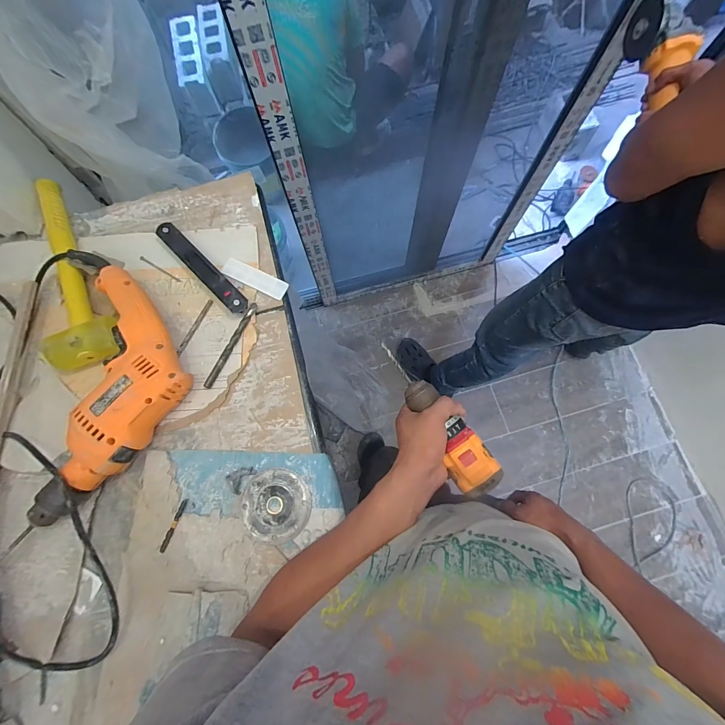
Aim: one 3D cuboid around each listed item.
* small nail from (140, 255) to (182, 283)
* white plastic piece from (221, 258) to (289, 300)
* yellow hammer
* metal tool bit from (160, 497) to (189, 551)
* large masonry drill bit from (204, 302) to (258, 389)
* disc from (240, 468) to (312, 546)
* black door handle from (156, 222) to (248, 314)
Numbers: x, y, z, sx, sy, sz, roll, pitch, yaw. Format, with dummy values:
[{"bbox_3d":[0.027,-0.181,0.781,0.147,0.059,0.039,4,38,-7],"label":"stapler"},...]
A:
[{"bbox_3d":[-0.295,-0.136,0.494,0.072,0.006,0.005,31,79,8],"label":"small nail"},{"bbox_3d":[-0.156,-0.122,0.491,0.096,0.009,0.029,24,78,7],"label":"white plastic piece"},{"bbox_3d":[-0.420,-0.123,0.467,0.093,0.049,0.307,-30,77,-6],"label":"yellow hammer"},{"bbox_3d":[-0.226,0.195,0.406,0.007,0.004,0.061,19,77,6],"label":"metal tool bit"},{"bbox_3d":[-0.180,-0.026,0.463,0.011,0.009,0.130,24,78,7],"label":"large masonry drill bit"},{"bbox_3d":[-0.106,0.174,0.414,0.082,0.009,0.081,0,76,1],"label":"disc"},{"bbox_3d":[-0.229,-0.137,0.479,0.183,0.012,0.026,44,81,11],"label":"black door handle"}]

